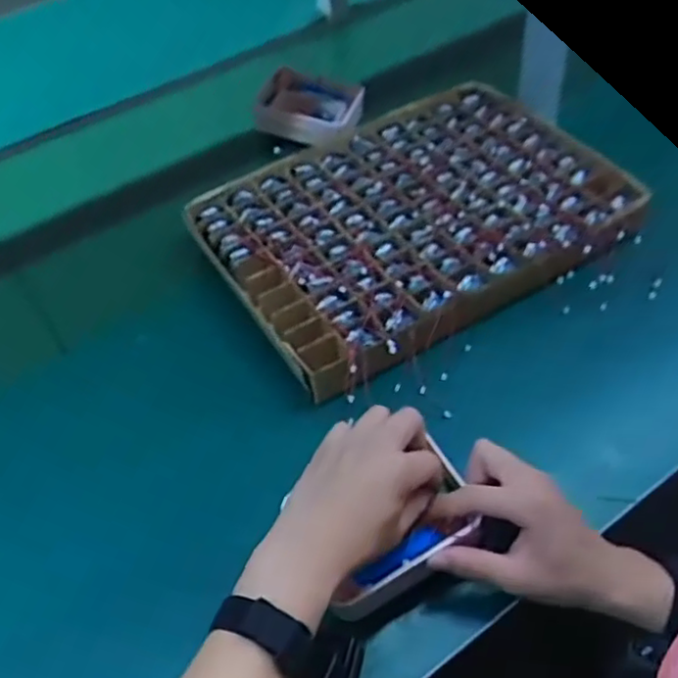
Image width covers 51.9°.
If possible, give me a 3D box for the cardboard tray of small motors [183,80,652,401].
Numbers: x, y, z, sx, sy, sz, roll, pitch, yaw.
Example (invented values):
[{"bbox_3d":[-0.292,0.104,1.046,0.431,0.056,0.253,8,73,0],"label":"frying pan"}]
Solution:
[{"bbox_3d":[0.080,-0.143,0.760,0.441,0.036,0.329,-30,53,-19],"label":"cardboard tray of small motors"}]

